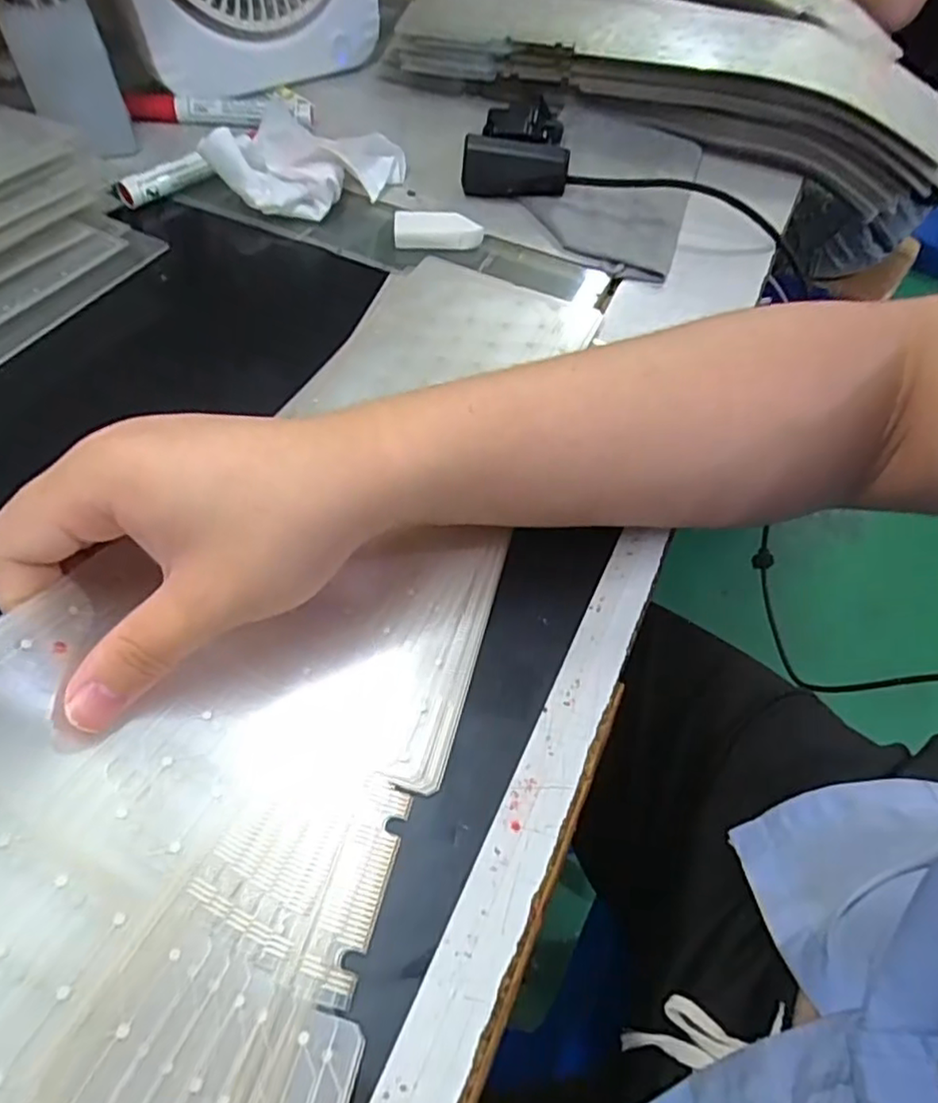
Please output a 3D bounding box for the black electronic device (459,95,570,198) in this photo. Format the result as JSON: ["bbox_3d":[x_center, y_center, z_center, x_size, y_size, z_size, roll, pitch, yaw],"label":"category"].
[{"bbox_3d":[0.031,-0.255,0.404,0.065,0.051,0.023,11,56,4],"label":"black electronic device"}]

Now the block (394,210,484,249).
[{"bbox_3d":[-0.019,-0.199,0.391,0.053,0.011,0.027,-3,56,-6],"label":"block"}]

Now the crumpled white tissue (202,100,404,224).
[{"bbox_3d":[-0.098,-0.242,0.394,0.124,0.045,0.052,-11,57,-11],"label":"crumpled white tissue"}]

